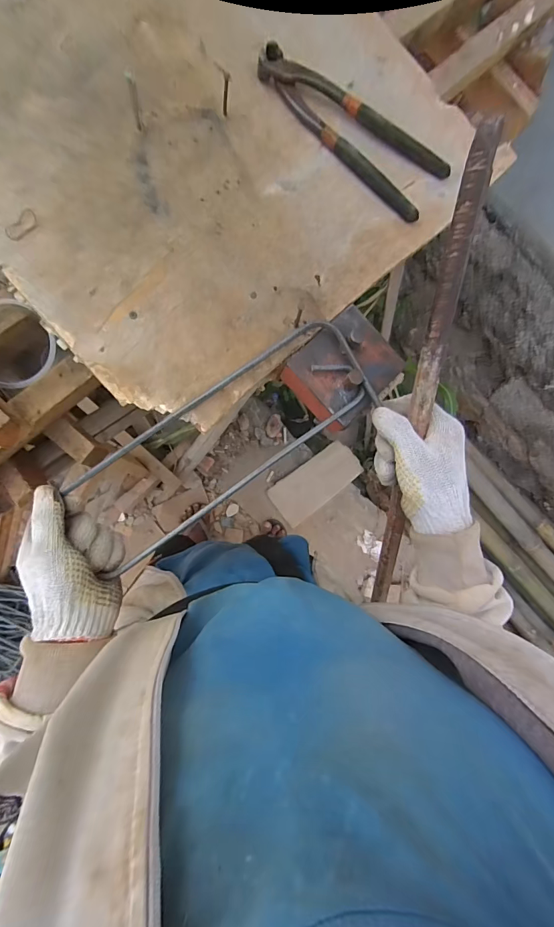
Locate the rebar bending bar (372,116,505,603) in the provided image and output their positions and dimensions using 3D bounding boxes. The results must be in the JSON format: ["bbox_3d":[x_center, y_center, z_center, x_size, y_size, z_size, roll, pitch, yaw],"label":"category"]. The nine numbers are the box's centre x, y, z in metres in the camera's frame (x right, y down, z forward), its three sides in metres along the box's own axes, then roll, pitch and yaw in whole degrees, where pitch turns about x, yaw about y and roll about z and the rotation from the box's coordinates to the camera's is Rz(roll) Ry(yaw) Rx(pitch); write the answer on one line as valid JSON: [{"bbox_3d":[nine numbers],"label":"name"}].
[{"bbox_3d":[0.137,-0.024,0.383,0.018,0.015,0.476,-6,124,-8],"label":"rebar bending bar"}]

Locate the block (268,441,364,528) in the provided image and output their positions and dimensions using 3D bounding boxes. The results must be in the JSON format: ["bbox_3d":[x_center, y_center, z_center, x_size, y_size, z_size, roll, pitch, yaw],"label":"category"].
[{"bbox_3d":[0.145,0.071,1.434,0.344,0.048,0.163,-36,93,-8],"label":"block"}]

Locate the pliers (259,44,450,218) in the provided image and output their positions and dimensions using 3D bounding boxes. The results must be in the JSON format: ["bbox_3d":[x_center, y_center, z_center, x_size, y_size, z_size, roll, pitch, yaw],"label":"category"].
[{"bbox_3d":[0.075,-0.353,0.409,0.222,0.019,0.068,36,84,-6],"label":"pliers"}]

